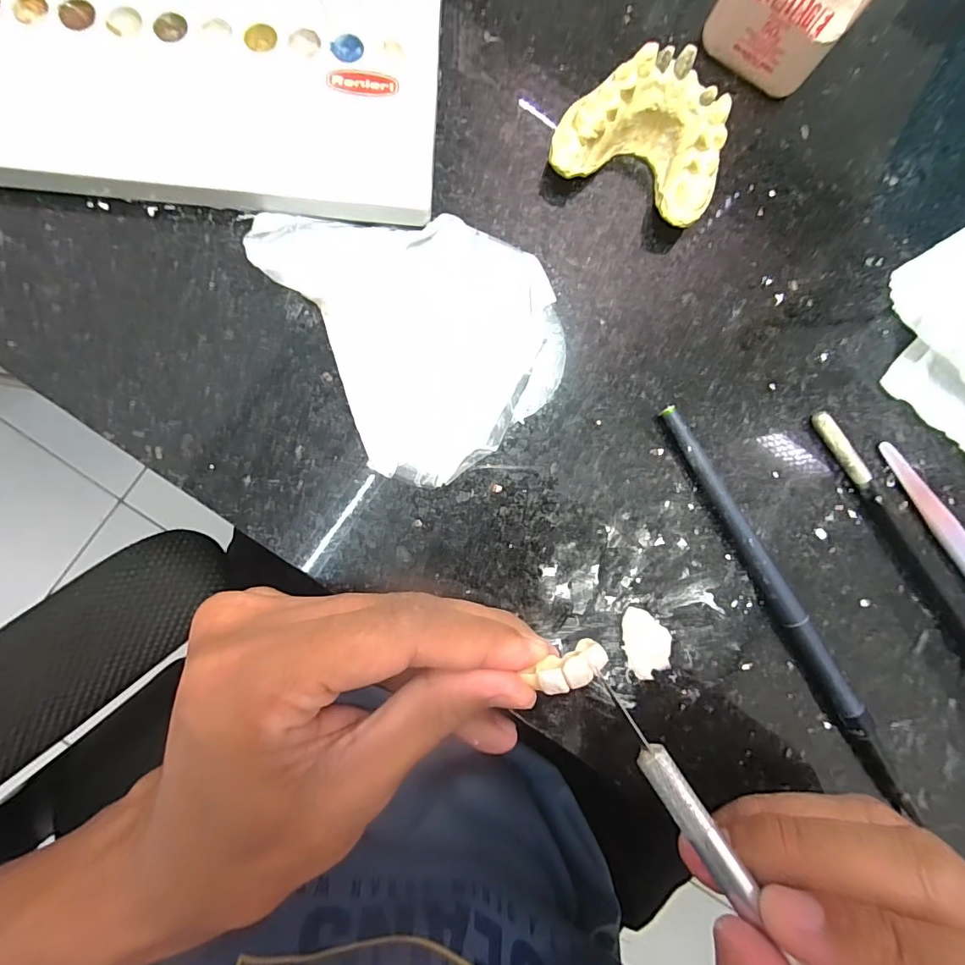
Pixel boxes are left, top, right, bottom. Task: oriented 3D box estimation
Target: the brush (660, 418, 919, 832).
[{"bbox_3d":[0.103,0.043,0.163,0.008,0.009,0.156,-31,91,-5],"label":"brush"}]

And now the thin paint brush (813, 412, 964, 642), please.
[{"bbox_3d":[0.174,0.052,0.168,0.010,0.008,0.187,-35,91,-5],"label":"thin paint brush"}]

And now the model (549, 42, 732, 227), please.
[{"bbox_3d":[0.054,-0.113,0.157,0.054,0.026,0.037,23,86,-4],"label":"model"}]

